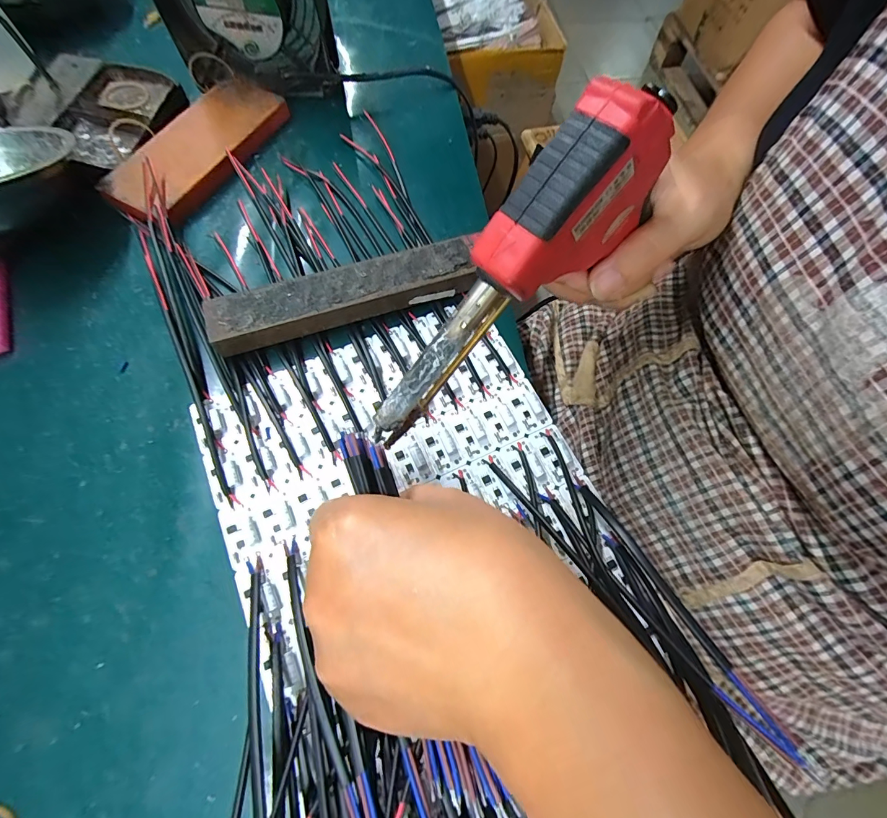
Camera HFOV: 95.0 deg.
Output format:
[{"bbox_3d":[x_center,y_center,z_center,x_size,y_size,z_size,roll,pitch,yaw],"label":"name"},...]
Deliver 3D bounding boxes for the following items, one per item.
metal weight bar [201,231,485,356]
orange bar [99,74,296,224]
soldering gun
[{"bbox_3d":[-0.062,-0.073,0.266,0.168,0.026,0.034,-16,69,-8],"label":"metal weight bar"},{"bbox_3d":[-0.192,-0.206,0.319,0.063,0.018,0.148,27,70,9],"label":"orange bar"},{"bbox_3d":[0.027,-0.050,0.186,0.040,0.047,0.167,48,110,15],"label":"soldering gun"}]

